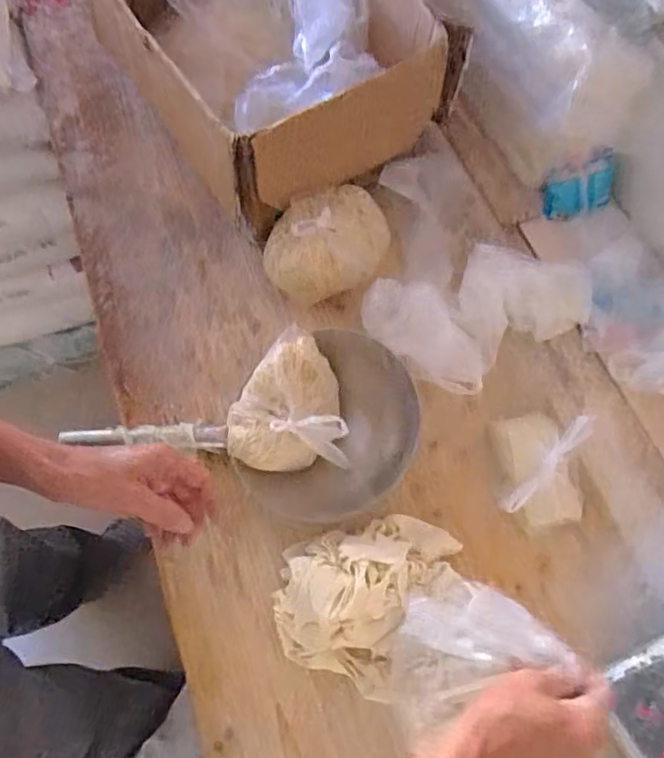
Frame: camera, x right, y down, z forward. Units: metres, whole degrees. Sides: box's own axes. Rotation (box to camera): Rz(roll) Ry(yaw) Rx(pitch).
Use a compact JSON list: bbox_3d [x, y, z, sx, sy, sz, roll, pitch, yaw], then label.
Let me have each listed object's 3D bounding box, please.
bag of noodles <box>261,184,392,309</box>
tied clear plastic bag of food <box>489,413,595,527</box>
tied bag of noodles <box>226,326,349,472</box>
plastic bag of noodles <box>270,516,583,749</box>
[{"bbox_3d":[-0.001,-0.187,0.822,0.184,0.091,0.133,-29,71,-12],"label":"bag of noodles"},{"bbox_3d":[0.263,0.114,0.725,0.120,0.044,0.141,1,67,-1],"label":"tied clear plastic bag of food"},{"bbox_3d":[-0.059,0.026,0.708,0.138,0.061,0.169,-5,84,-4],"label":"tied bag of noodles"},{"bbox_3d":[0.060,0.243,0.602,0.224,0.153,0.198,-20,69,-9],"label":"plastic bag of noodles"}]

